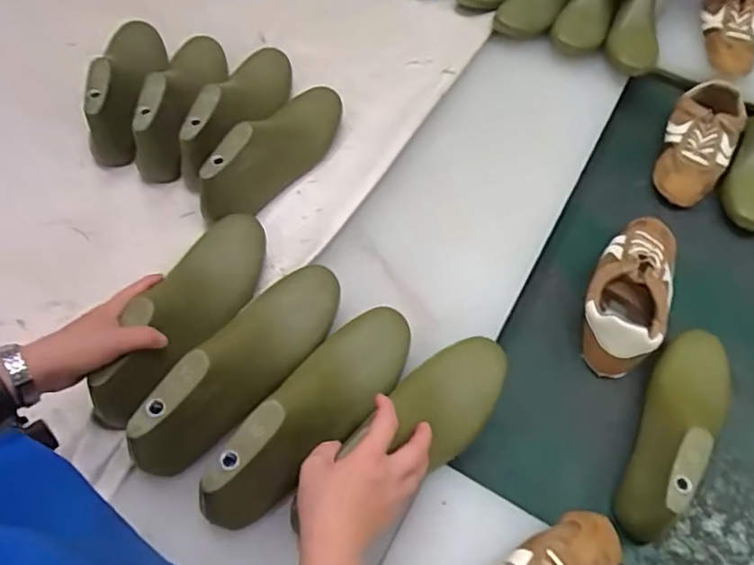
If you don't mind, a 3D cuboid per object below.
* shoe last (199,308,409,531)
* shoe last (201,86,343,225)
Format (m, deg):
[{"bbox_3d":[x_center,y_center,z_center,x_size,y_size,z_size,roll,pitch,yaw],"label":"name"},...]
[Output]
[{"bbox_3d":[-0.058,0.115,0.551,0.077,0.101,0.266,34,61,18],"label":"shoe last"},{"bbox_3d":[-0.127,-0.178,0.732,0.081,0.089,0.270,27,59,14],"label":"shoe last"}]

